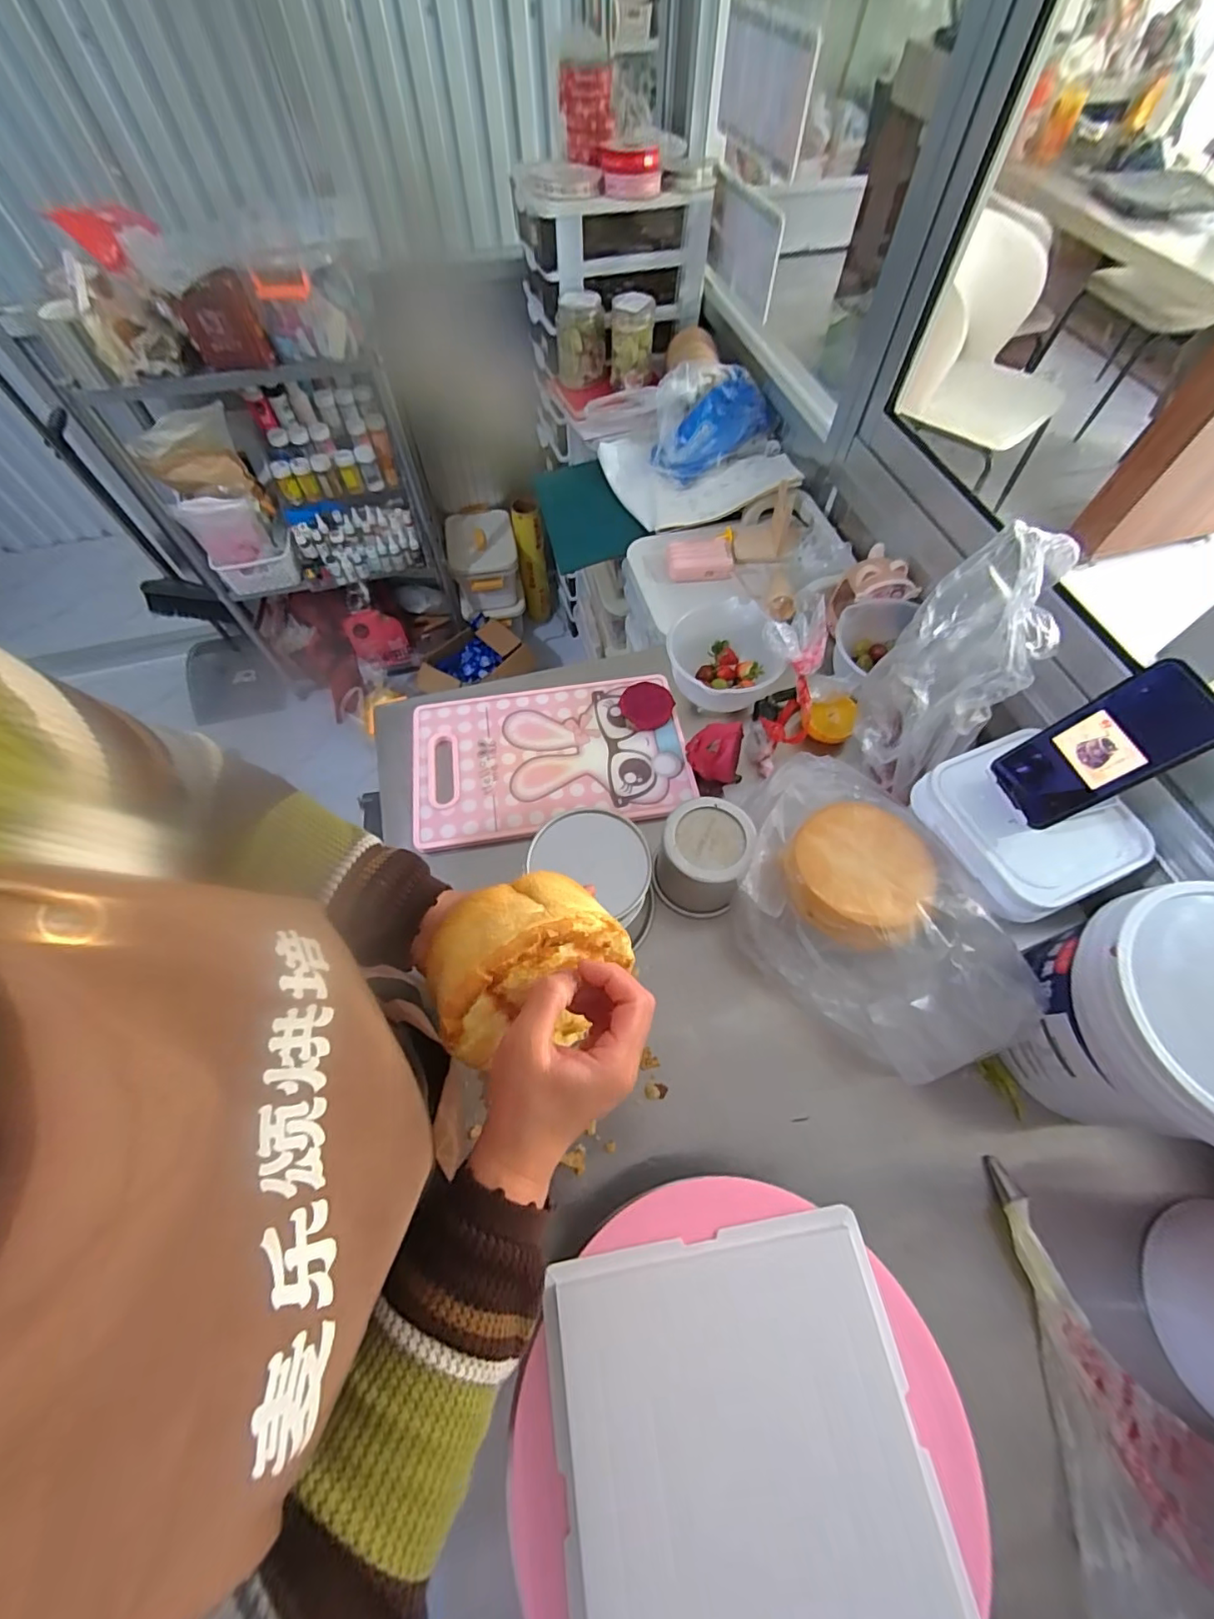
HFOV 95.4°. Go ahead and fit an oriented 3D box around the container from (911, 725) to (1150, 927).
[{"bbox_3d":[0.418,0.014,0.556,0.165,0.059,0.172,-22,64,-11],"label":"container"}]

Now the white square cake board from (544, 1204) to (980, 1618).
[{"bbox_3d":[0.086,0.409,0.349,0.229,0.020,0.225,-9,62,-4],"label":"white square cake board"}]

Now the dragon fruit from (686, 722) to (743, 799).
[{"bbox_3d":[0.138,-0.068,0.694,0.066,0.064,0.068,-12,63,-6],"label":"dragon fruit"}]

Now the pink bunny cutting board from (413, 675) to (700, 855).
[{"bbox_3d":[-0.076,-0.071,0.736,0.354,0.009,0.221,-8,62,-4],"label":"pink bunny cutting board"}]

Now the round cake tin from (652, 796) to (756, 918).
[{"bbox_3d":[0.104,0.050,0.616,0.097,0.092,0.106,15,63,9],"label":"round cake tin"}]

